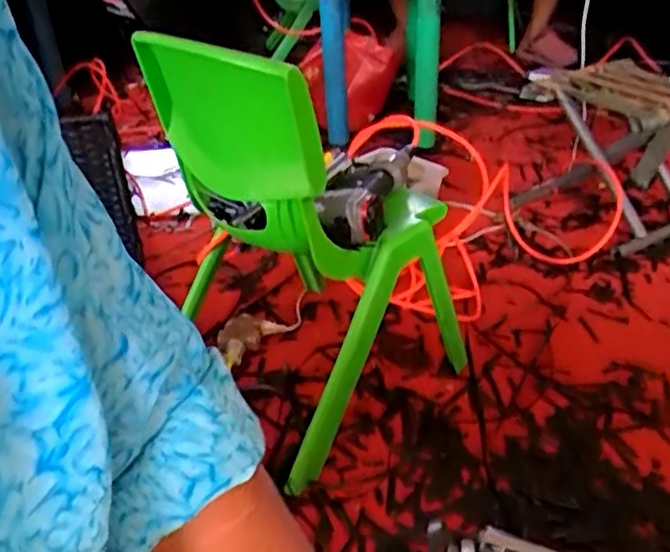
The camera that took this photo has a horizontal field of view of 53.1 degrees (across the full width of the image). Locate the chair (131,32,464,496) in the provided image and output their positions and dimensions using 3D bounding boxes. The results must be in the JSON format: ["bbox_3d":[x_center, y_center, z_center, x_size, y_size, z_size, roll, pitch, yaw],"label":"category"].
[{"bbox_3d":[-0.038,-0.075,0.890,0.307,0.485,0.305,-28,39,-35],"label":"chair"}]

